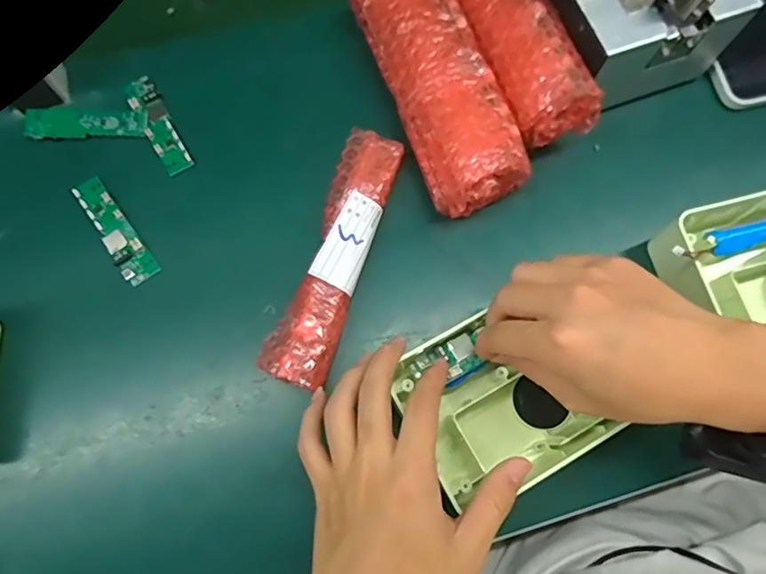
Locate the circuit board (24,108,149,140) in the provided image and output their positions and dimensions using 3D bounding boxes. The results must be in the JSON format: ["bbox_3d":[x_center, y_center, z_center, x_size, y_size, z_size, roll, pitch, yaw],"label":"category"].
[{"bbox_3d":[-0.233,-0.128,0.419,0.094,0.005,0.025,-1,72,-1],"label":"circuit board"}]

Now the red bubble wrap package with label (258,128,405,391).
[{"bbox_3d":[-0.033,-0.024,0.388,0.043,0.023,0.191,18,73,6],"label":"red bubble wrap package with label"}]

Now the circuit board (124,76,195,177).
[{"bbox_3d":[-0.178,-0.129,0.424,0.023,0.008,0.091,-29,74,-9],"label":"circuit board"}]

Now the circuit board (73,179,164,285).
[{"bbox_3d":[-0.201,-0.043,0.401,0.024,0.008,0.090,-35,75,-11],"label":"circuit board"}]

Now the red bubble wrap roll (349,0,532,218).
[{"bbox_3d":[0.039,-0.155,0.408,0.070,0.065,0.203,-21,73,-7],"label":"red bubble wrap roll"}]

